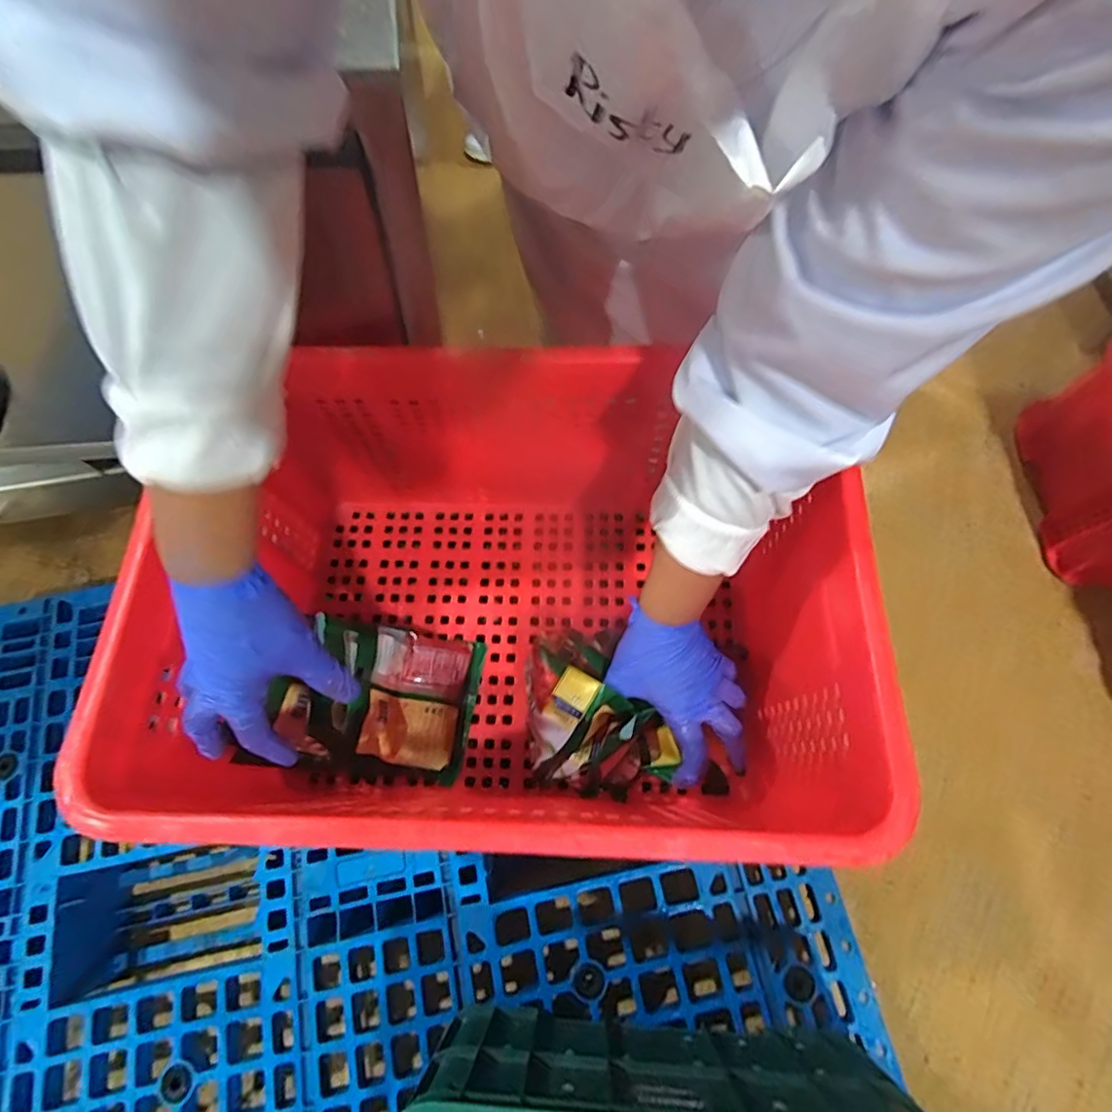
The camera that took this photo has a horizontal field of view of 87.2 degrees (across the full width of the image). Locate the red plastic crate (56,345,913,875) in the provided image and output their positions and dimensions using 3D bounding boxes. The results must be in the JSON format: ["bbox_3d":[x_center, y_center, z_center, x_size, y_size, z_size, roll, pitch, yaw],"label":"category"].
[{"bbox_3d":[-0.042,0.046,0.508,0.494,0.254,0.347,1,70,2],"label":"red plastic crate"}]

